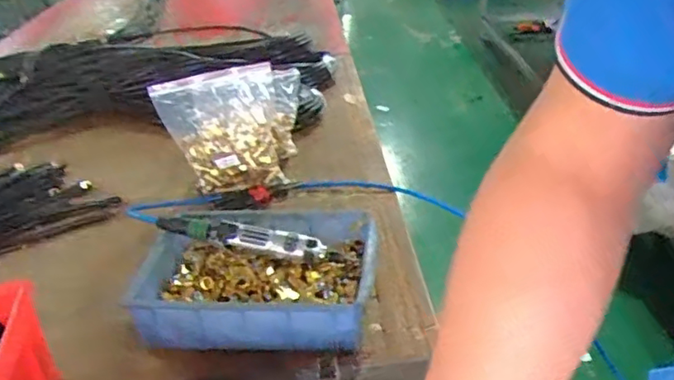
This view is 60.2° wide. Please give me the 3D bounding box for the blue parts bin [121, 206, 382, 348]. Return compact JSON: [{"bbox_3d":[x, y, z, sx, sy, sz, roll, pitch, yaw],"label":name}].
[{"bbox_3d":[-0.106,0.115,0.780,0.312,0.081,0.208,-3,31,1],"label":"blue parts bin"}]

